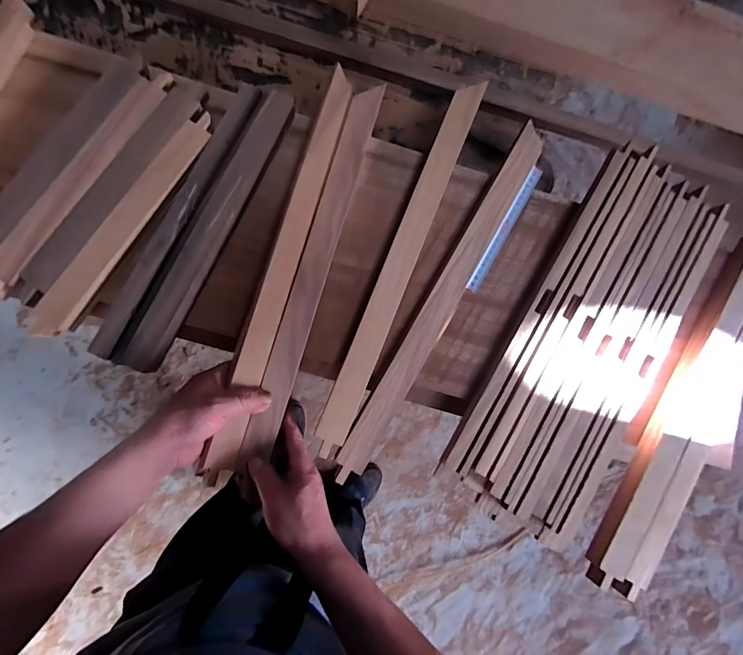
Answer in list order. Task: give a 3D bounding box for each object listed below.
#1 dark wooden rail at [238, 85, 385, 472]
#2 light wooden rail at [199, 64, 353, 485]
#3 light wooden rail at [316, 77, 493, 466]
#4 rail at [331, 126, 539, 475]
[{"bbox_3d":[-0.067,-0.073,0.452,0.034,0.013,0.459,16,84,-4],"label":"dark wooden rail"},{"bbox_3d":[-0.102,-0.070,0.439,0.038,0.013,0.481,16,83,-4],"label":"light wooden rail"},{"bbox_3d":[0.038,-0.084,0.473,0.039,0.034,0.498,23,83,-3],"label":"light wooden rail"},{"bbox_3d":[0.096,-0.038,0.476,0.043,0.031,0.486,31,83,-4],"label":"rail"}]

